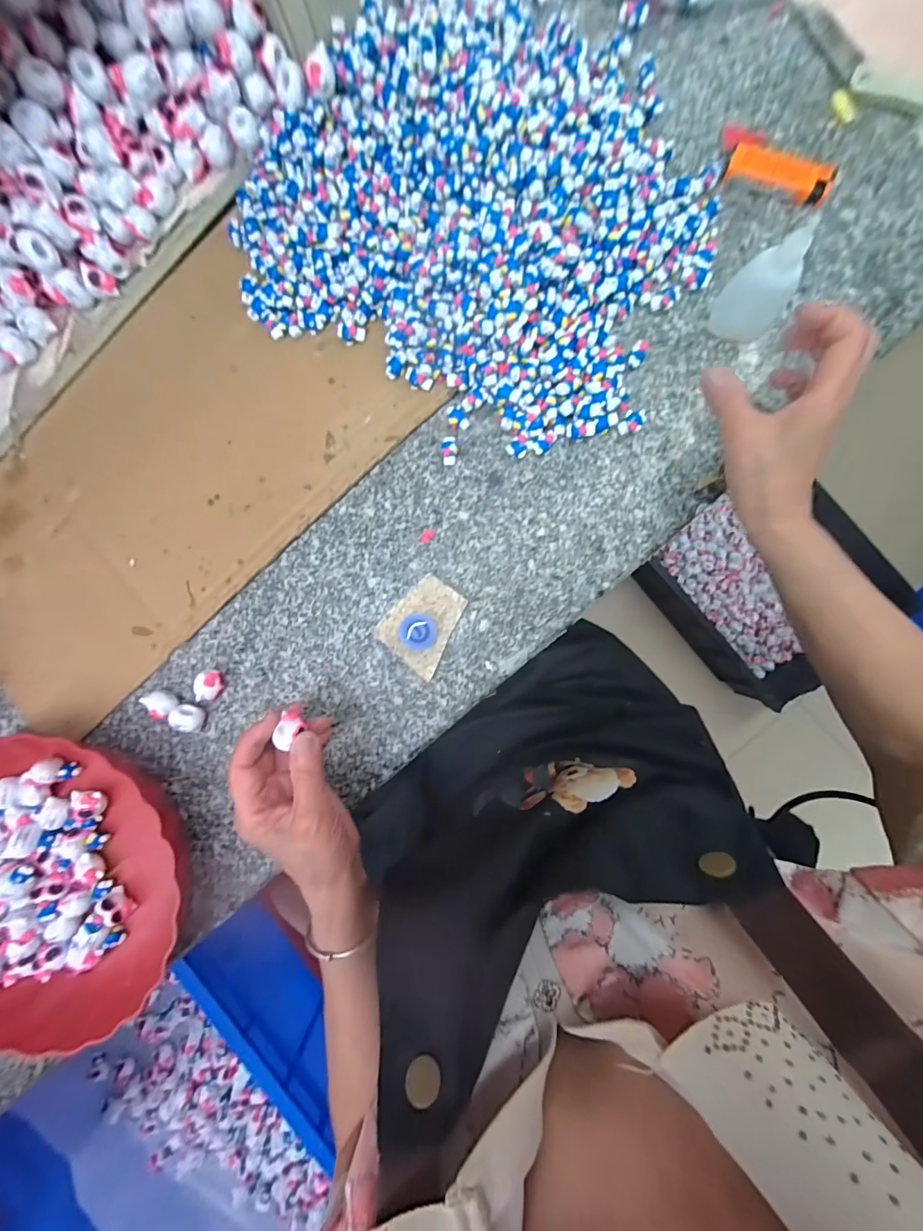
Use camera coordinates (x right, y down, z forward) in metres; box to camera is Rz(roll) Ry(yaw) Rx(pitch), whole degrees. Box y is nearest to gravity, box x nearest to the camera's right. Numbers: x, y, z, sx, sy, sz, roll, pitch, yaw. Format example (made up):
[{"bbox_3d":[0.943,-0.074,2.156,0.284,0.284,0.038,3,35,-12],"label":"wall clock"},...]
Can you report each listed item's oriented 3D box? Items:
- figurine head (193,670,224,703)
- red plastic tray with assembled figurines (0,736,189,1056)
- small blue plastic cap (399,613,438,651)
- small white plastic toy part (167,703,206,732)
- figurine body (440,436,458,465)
[{"bbox_3d":[-0.214,0.059,0.368,0.018,0.020,0.024,-10,90,3],"label":"figurine head"},{"bbox_3d":[-0.345,0.223,0.361,0.225,0.050,0.219,20,92,3],"label":"red plastic tray with assembled figurines"},{"bbox_3d":[-0.035,0.014,0.354,0.029,0.016,0.029,0,91,3],"label":"small blue plastic cap"},{"bbox_3d":[-0.233,0.088,0.368,0.018,0.024,0.025,-20,90,3],"label":"small white plastic toy part"},{"bbox_3d":[-0.010,-0.139,0.361,0.013,0.014,0.021,-9,90,3],"label":"figurine body"}]

